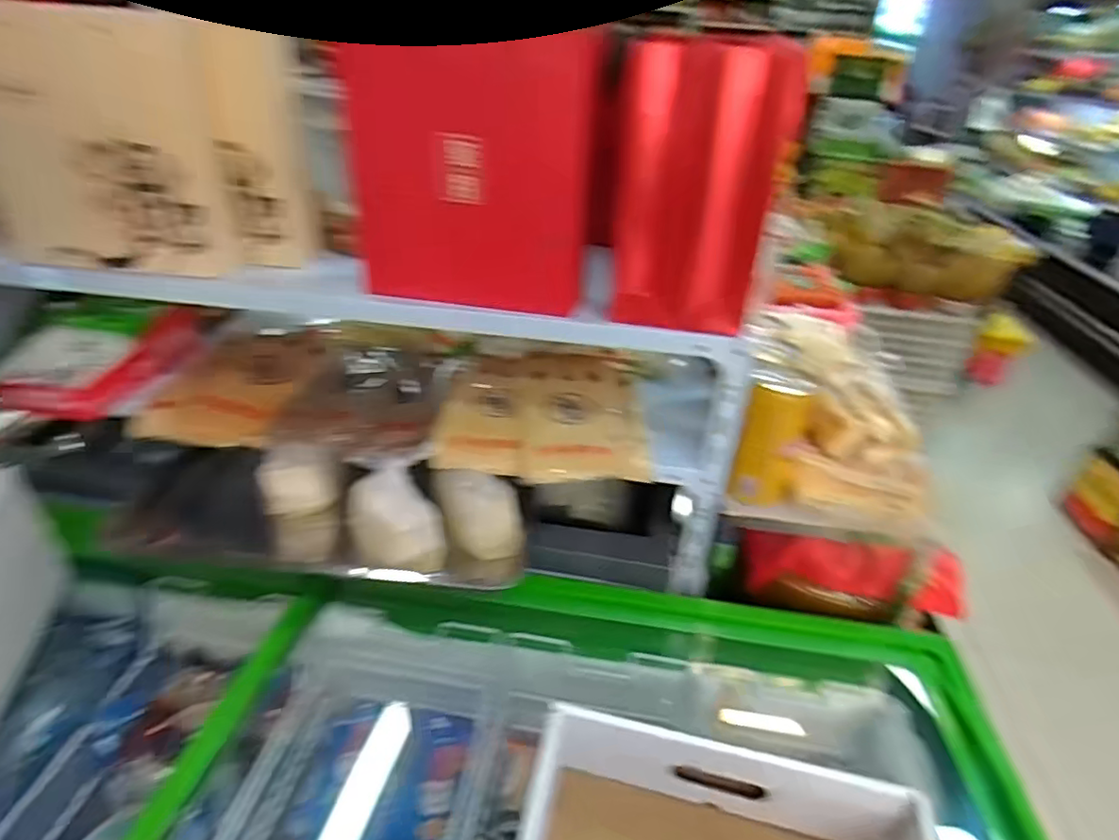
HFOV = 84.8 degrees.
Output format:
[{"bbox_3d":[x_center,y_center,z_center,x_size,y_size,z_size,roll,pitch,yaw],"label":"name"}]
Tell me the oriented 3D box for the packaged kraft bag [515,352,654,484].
[{"bbox_3d":[0.033,-0.015,0.949,0.195,0.040,0.312,2,33,-3],"label":"packaged kraft bag"}]

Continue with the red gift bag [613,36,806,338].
[{"bbox_3d":[0.162,-0.262,0.720,0.185,0.298,0.074,15,34,17],"label":"red gift bag"}]

